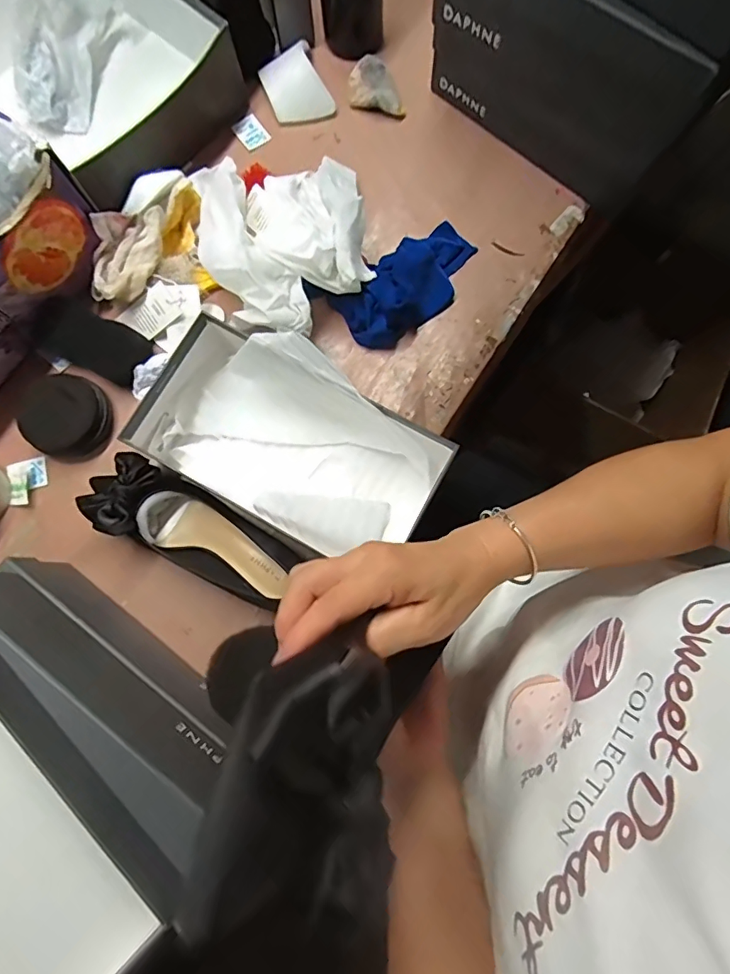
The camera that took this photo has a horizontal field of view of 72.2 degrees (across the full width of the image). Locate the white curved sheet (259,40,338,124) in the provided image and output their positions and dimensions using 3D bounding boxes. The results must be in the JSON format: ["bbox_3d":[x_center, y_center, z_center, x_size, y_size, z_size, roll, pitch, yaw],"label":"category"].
[{"bbox_3d":[-0.086,-0.507,0.628,0.073,0.037,0.081,-25,80,-4],"label":"white curved sheet"}]

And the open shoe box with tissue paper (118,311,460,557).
[{"bbox_3d":[-0.076,-0.047,0.520,0.290,0.097,0.170,31,82,6],"label":"open shoe box with tissue paper"}]

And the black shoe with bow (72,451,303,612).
[{"bbox_3d":[-0.184,0.041,0.519,0.233,0.058,0.083,27,81,5],"label":"black shoe with bow"}]

